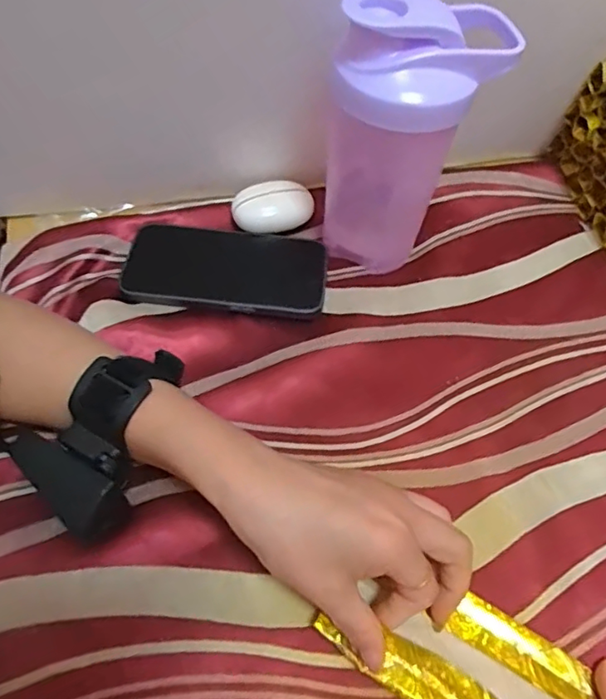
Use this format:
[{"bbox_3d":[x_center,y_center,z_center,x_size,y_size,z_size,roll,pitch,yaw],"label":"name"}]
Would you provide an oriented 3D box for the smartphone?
[{"bbox_3d":[-0.058,-0.059,0.417,0.148,0.009,0.072,6,56,-1],"label":"smartphone"}]

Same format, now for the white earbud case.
[{"bbox_3d":[-0.024,-0.112,0.444,0.060,0.025,0.035,-19,60,-17],"label":"white earbud case"}]

